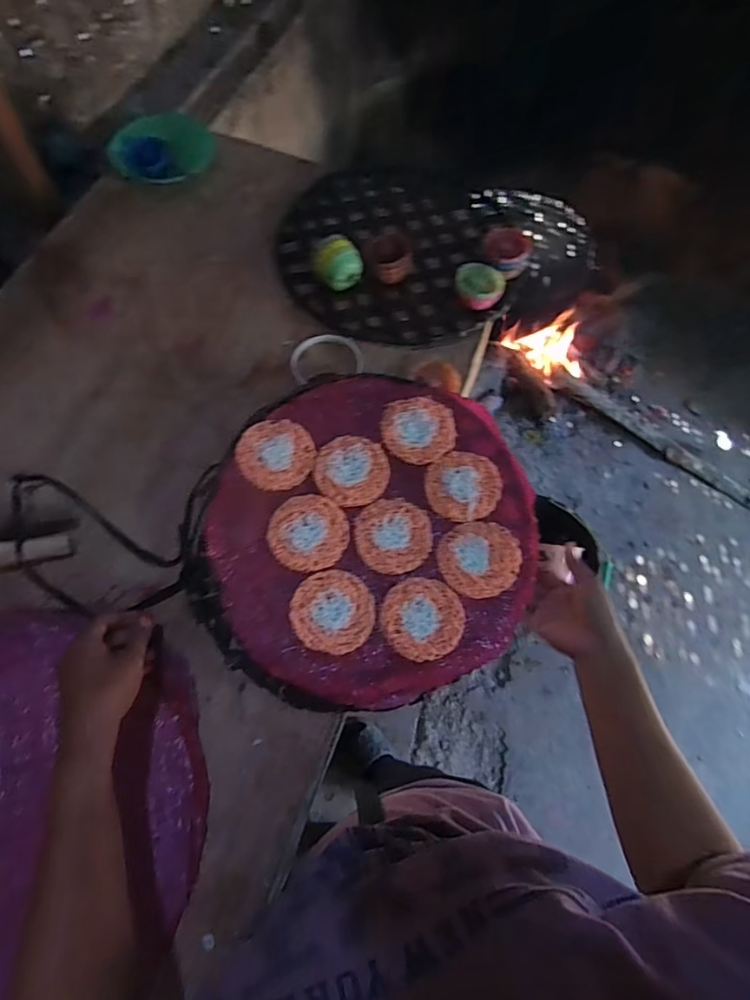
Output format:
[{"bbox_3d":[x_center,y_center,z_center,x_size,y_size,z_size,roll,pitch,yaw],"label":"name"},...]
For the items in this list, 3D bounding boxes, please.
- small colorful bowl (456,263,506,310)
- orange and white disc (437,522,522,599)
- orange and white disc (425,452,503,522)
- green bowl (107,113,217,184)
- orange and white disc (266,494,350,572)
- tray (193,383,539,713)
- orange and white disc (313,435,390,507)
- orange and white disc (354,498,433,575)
[{"bbox_3d":[0.144,-0.291,0.702,0.066,0.037,0.062,1,64,-2],"label":"small colorful bowl"},{"bbox_3d":[0.108,0.061,0.522,0.081,0.009,0.077,1,64,-2],"label":"orange and white disc"},{"bbox_3d":[0.097,-0.017,0.552,0.080,0.013,0.078,1,64,-2],"label":"orange and white disc"},{"bbox_3d":[-0.336,-0.558,0.801,0.137,0.035,0.131,1,64,-2],"label":"green bowl"},{"bbox_3d":[-0.068,0.032,0.524,0.078,0.010,0.078,1,64,-2],"label":"orange and white disc"},{"bbox_3d":[-0.016,0.029,0.538,0.354,0.056,0.339,1,64,-2],"label":"tray"},{"bbox_3d":[-0.025,-0.032,0.555,0.077,0.013,0.079,1,64,-2],"label":"orange and white disc"},{"bbox_3d":[0.020,0.037,0.534,0.078,0.010,0.079,-3,64,-3],"label":"orange and white disc"}]

